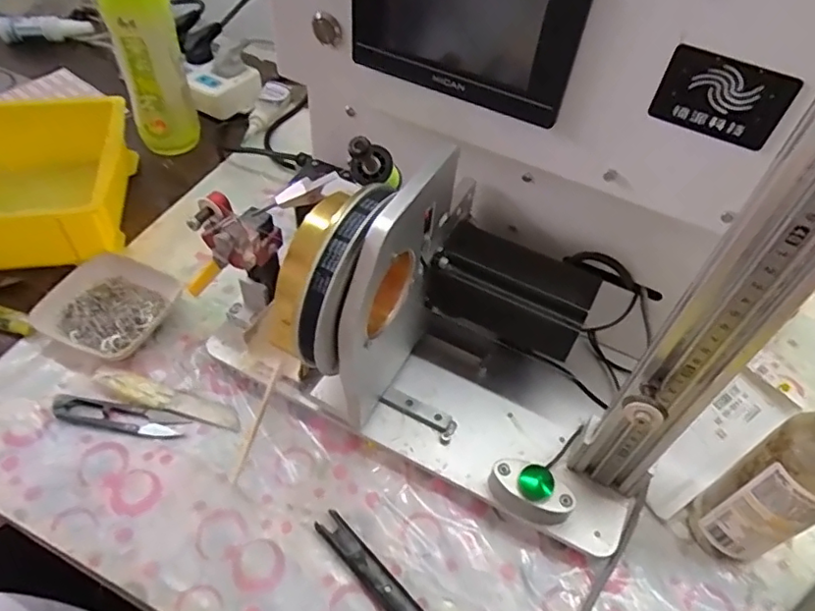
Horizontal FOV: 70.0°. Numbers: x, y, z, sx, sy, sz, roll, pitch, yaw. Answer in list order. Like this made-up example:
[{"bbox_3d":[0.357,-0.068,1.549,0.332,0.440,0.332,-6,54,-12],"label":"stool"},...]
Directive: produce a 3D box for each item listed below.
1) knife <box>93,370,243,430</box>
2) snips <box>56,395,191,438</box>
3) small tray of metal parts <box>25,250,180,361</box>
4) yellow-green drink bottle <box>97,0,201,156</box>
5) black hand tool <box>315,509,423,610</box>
[{"bbox_3d":[-0.193,0.076,0.469,0.123,0.012,0.026,17,51,9],"label":"knife"},{"bbox_3d":[-0.226,0.088,0.457,0.105,0.005,0.021,9,51,3],"label":"snips"},{"bbox_3d":[-0.264,0.000,0.512,0.098,0.025,0.093,23,52,13],"label":"small tray of metal parts"},{"bbox_3d":[-0.274,-0.269,0.607,0.065,0.210,0.067,-17,54,-18],"label":"yellow-green drink bottle"},{"bbox_3d":[-0.002,0.200,0.383,0.019,0.014,0.158,-36,62,-29],"label":"black hand tool"}]

